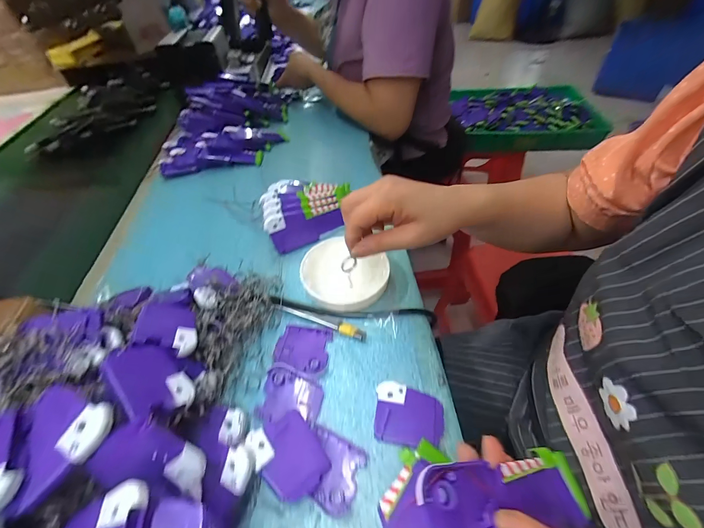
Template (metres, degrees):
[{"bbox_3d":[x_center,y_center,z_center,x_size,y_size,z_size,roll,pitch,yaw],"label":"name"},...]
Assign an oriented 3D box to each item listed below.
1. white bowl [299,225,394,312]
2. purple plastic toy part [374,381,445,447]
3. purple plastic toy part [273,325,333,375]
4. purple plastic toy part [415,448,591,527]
[{"bbox_3d":[-0.009,0.010,0.387,0.104,0.023,0.102,-2,50,2],"label":"white bowl"},{"bbox_3d":[0.053,0.139,0.290,0.061,0.007,0.052,3,50,7],"label":"purple plastic toy part"},{"bbox_3d":[-0.054,0.090,0.336,0.058,0.004,0.051,6,51,9],"label":"purple plastic toy part"},{"bbox_3d":[0.093,0.140,0.181,0.120,0.010,0.050,8,46,-24],"label":"purple plastic toy part"}]

